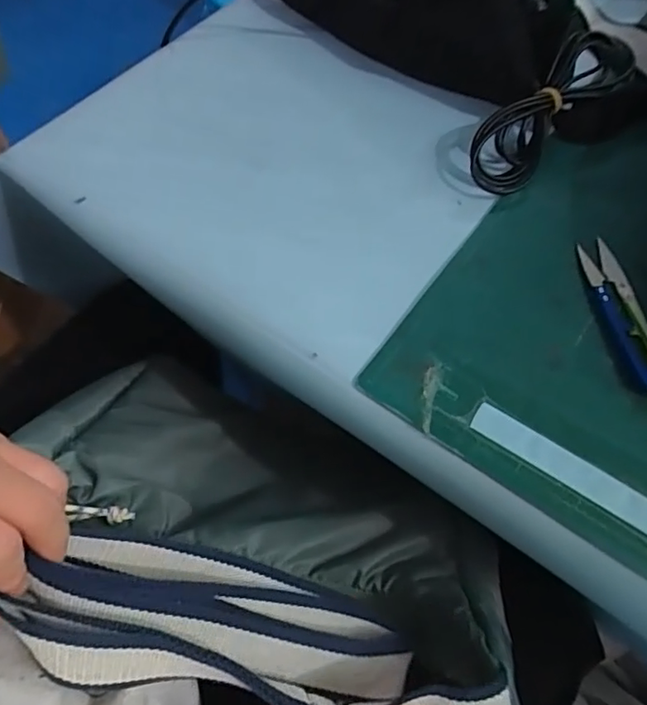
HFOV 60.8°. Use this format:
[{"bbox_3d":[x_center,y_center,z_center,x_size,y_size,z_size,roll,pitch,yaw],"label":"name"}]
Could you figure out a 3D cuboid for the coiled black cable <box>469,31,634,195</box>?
[{"bbox_3d":[0.175,-0.185,0.414,0.172,0.042,0.048,-45,68,-9],"label":"coiled black cable"}]

